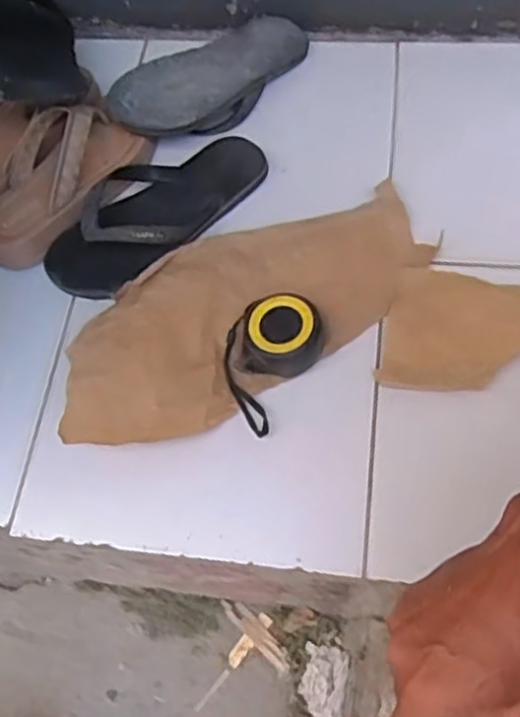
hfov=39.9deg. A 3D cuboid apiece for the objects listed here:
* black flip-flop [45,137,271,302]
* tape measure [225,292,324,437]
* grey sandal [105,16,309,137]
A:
[{"bbox_3d":[-0.103,-0.153,0.719,0.249,0.047,0.108,-36,67,-10],"label":"black flip-flop"},{"bbox_3d":[0.002,-0.006,0.636,0.080,0.033,0.117,29,69,19],"label":"tape measure"},{"bbox_3d":[-0.045,-0.305,0.783,0.242,0.060,0.095,-35,67,-10],"label":"grey sandal"}]

